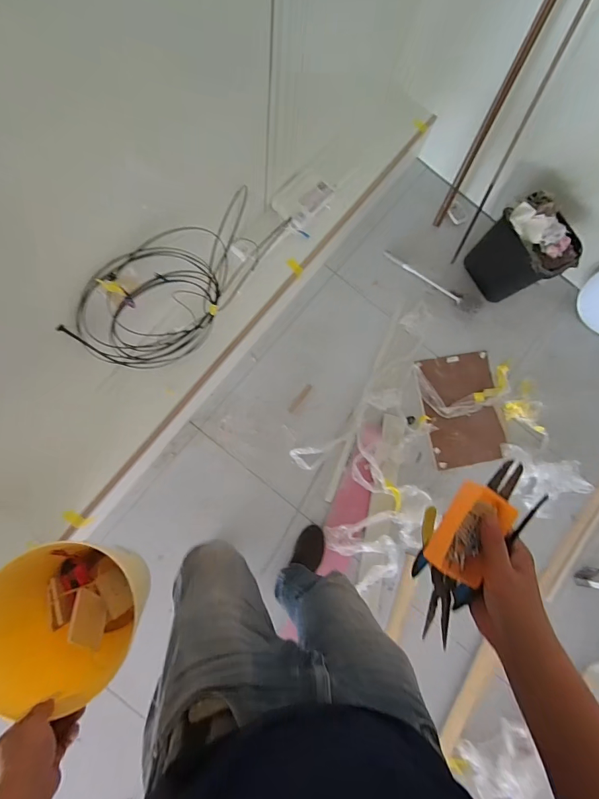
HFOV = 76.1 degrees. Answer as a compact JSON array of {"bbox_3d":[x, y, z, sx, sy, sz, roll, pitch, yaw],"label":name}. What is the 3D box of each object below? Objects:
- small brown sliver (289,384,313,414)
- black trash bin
[{"bbox_3d":[0.003,-0.004,1.411,0.028,0.013,0.126,37,80,0],"label":"small brown sliver"},{"bbox_3d":[0.733,-0.489,1.285,0.179,0.316,0.240,-18,85,-8],"label":"black trash bin"}]

